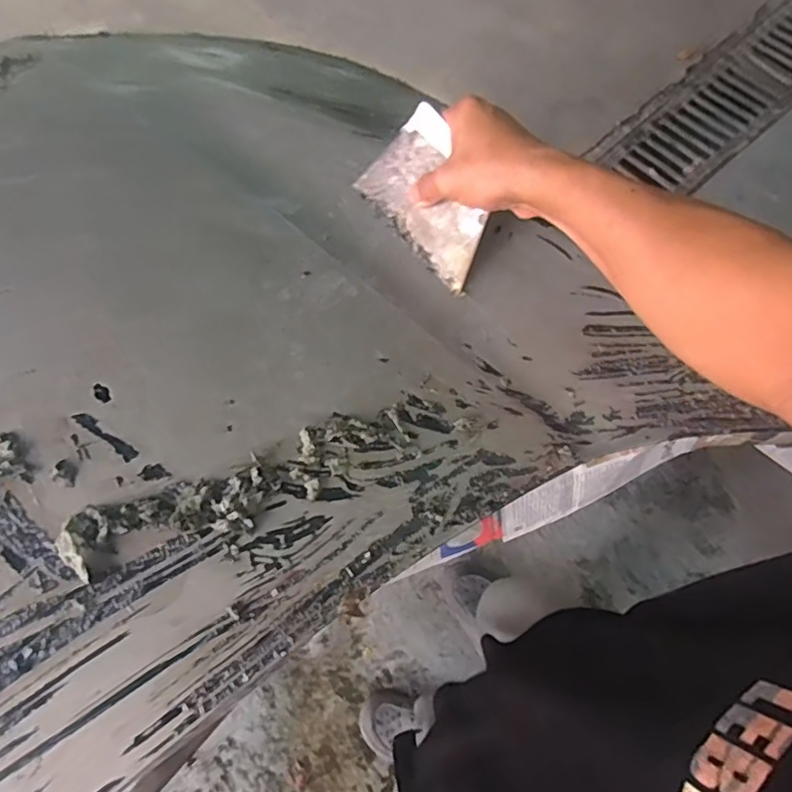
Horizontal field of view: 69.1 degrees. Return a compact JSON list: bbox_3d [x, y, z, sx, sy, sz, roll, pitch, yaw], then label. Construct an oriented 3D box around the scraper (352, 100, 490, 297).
[{"bbox_3d":[0.031,-0.173,0.488,0.009,0.100,0.137,-27,71,-43],"label":"scraper"}]

